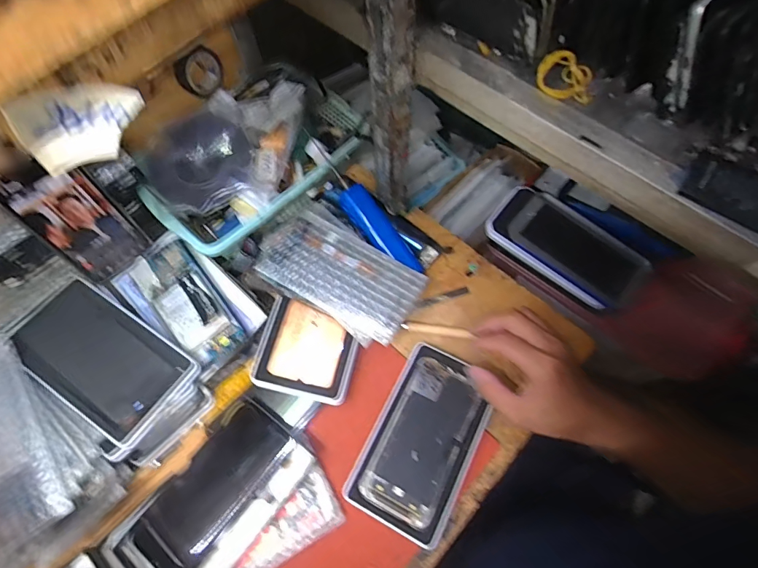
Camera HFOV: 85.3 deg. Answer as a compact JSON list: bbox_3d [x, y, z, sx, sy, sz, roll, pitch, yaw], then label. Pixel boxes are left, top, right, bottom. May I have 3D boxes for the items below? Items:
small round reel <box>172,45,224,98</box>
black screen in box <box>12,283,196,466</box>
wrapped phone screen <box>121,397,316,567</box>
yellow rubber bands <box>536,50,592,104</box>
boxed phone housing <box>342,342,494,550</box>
[{"bbox_3d":[-0.224,-0.264,0.519,0.059,0.067,0.025,-42,72,-15],"label":"small round reel"},{"bbox_3d":[-0.292,0.080,0.432,0.177,0.011,0.109,35,66,8],"label":"black screen in box"},{"bbox_3d":[-0.156,0.214,0.412,0.099,0.022,0.176,35,72,15],"label":"wrapped phone screen"},{"bbox_3d":[0.149,-0.164,0.326,0.048,0.023,0.026,28,70,13],"label":"yellow rubber bands"},{"bbox_3d":[0.050,0.164,0.439,0.109,0.010,0.178,26,70,12],"label":"boxed phone housing"}]

